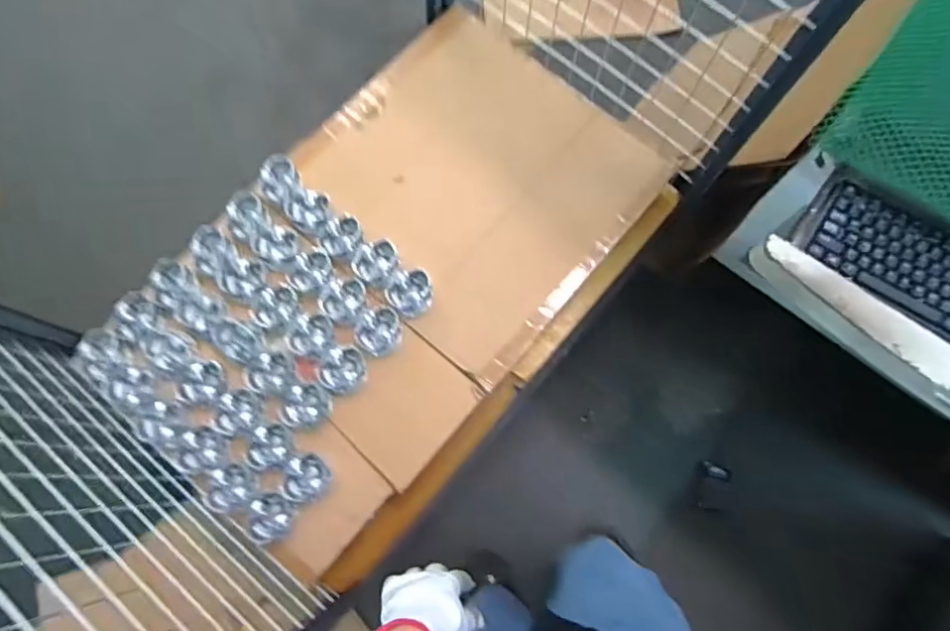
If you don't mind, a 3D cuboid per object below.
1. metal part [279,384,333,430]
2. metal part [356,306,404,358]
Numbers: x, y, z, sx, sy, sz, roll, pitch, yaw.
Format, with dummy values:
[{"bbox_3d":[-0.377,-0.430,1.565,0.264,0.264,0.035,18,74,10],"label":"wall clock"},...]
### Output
[{"bbox_3d":[-0.291,0.162,1.041,0.073,0.053,0.078,1,75,-2],"label":"metal part"},{"bbox_3d":[-0.172,0.031,1.076,0.076,0.053,0.086,36,77,8],"label":"metal part"}]

